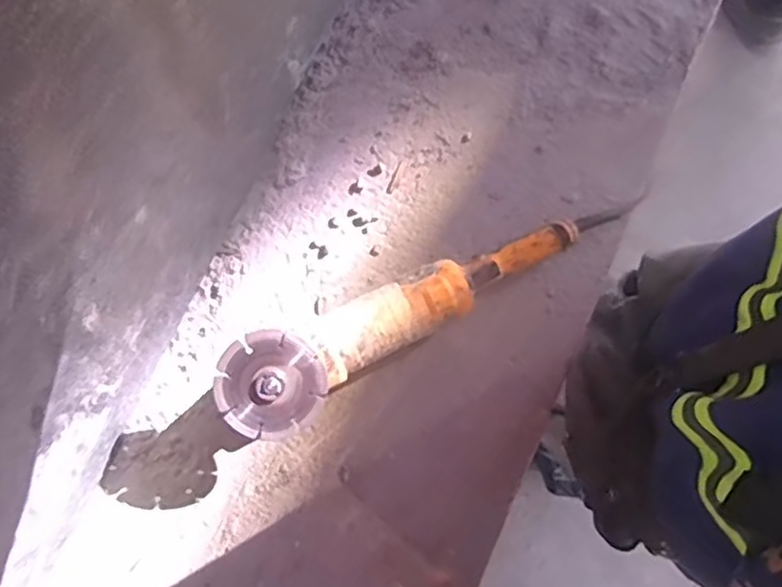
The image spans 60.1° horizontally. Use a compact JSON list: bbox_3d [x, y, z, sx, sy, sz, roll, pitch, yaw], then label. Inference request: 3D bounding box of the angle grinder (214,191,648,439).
[{"bbox_3d":[0.051,-0.004,0.692,0.480,0.099,0.092,-31,80,-5],"label":"angle grinder"}]

